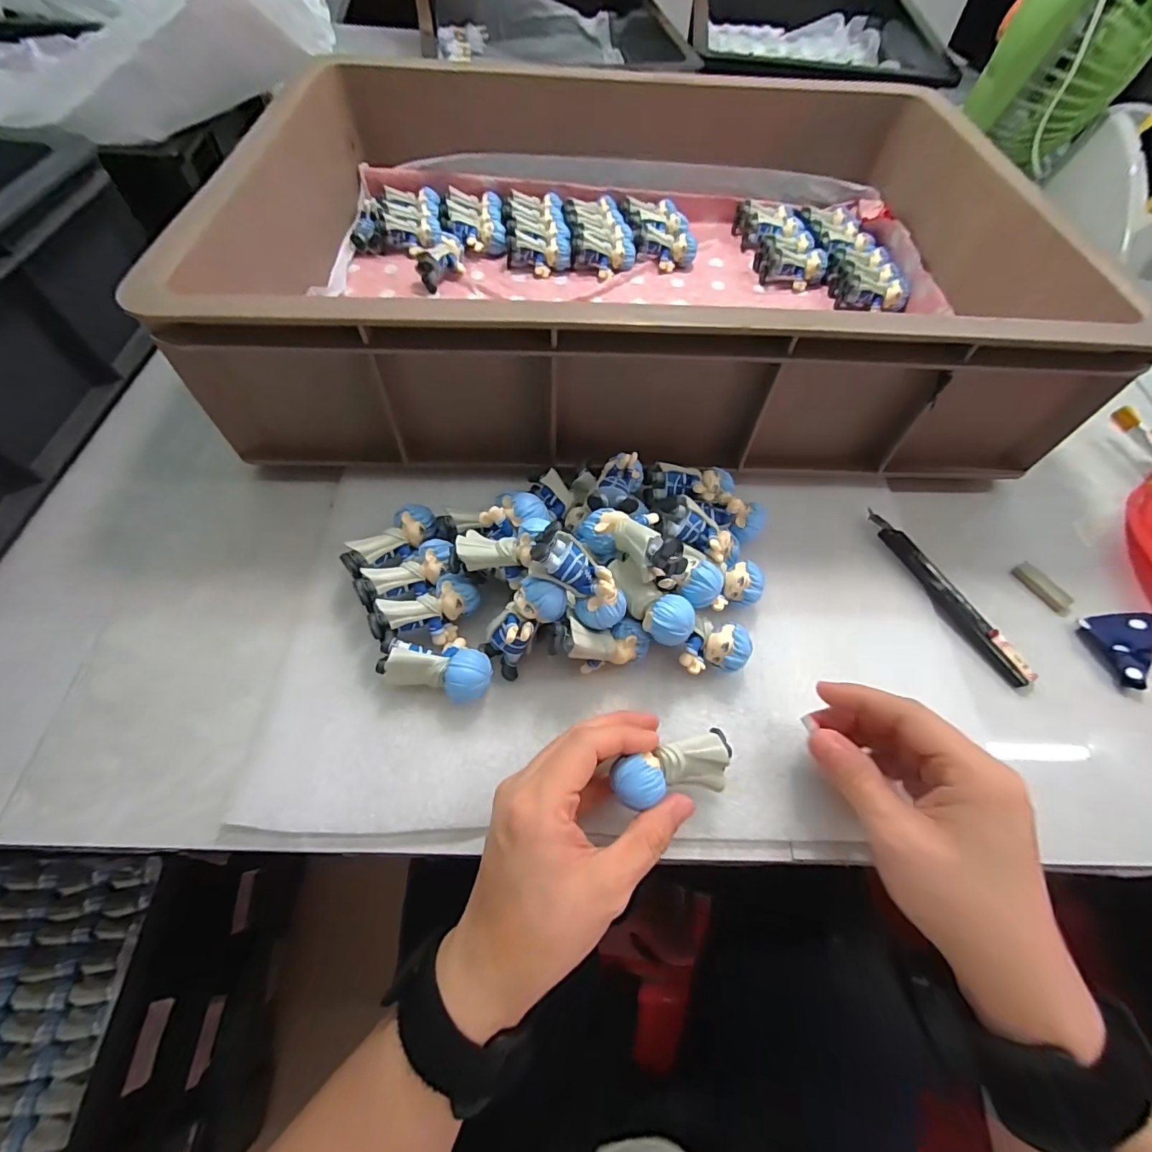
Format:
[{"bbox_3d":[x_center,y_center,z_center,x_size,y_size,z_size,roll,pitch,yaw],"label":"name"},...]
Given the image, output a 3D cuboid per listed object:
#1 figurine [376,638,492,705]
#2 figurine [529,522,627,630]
[{"bbox_3d":[-0.077,0.050,0.281,0.061,0.028,0.034,13,61,5],"label":"figurine"},{"bbox_3d":[0.003,0.001,0.260,0.061,0.022,0.027,48,69,-8],"label":"figurine"}]

